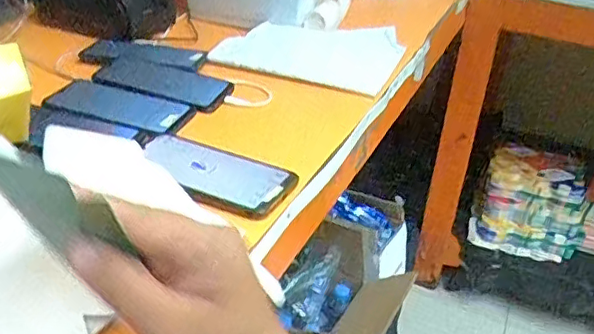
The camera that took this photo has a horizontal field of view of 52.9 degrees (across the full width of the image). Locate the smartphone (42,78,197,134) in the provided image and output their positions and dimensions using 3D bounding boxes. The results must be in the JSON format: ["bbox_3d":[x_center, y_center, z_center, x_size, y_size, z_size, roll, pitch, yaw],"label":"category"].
[{"bbox_3d":[-0.202,-0.070,0.694,0.157,0.016,0.077,15,34,16],"label":"smartphone"}]

